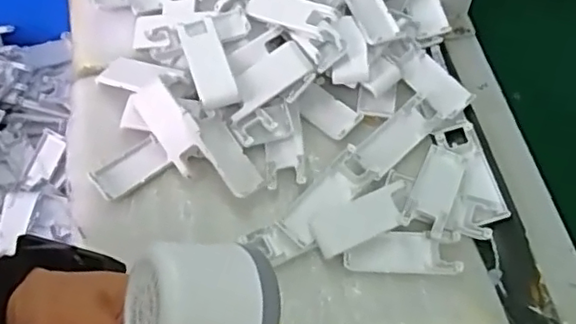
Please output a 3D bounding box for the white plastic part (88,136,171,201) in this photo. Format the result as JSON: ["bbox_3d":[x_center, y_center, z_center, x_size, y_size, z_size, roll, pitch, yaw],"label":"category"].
[{"bbox_3d":[-0.153,0.006,0.587,0.070,0.010,0.039,-36,65,-18],"label":"white plastic part"}]

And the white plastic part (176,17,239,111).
[{"bbox_3d":[-0.082,-0.101,0.605,0.036,0.013,0.105,-21,68,1],"label":"white plastic part"}]

